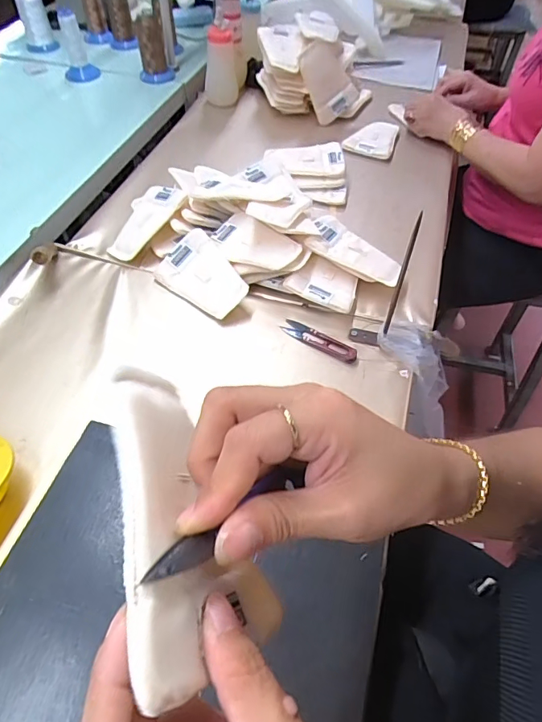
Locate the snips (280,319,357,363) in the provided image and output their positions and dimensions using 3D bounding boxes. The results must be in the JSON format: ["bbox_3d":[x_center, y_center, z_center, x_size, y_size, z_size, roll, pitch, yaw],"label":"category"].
[{"bbox_3d":[0.058,-0.026,0.567,0.099,0.006,0.024,30,57,19],"label":"snips"}]

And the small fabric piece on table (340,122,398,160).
[{"bbox_3d":[0.192,-0.424,0.869,0.085,0.015,0.142,15,54,10],"label":"small fabric piece on table"}]

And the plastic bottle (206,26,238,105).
[{"bbox_3d":[-0.097,-0.575,0.904,0.063,0.135,0.058,-4,53,-4],"label":"plastic bottle"}]

